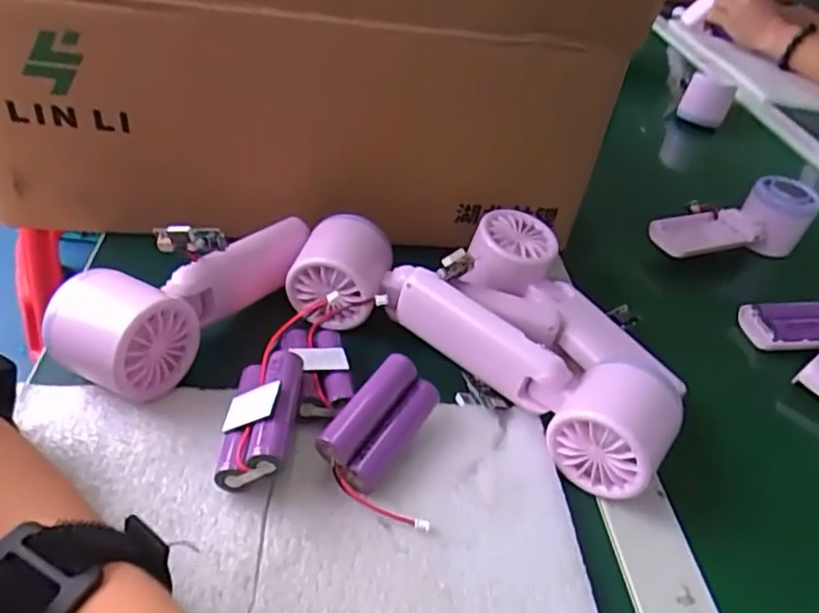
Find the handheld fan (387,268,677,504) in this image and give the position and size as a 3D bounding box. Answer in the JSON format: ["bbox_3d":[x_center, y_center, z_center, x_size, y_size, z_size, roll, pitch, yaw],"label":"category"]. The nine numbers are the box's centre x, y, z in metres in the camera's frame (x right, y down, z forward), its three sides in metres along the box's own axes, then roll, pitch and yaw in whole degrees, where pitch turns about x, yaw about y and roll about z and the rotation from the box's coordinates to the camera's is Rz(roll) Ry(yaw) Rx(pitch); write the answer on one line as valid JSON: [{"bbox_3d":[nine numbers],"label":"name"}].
[{"bbox_3d":[0.061,0.027,0.366,0.184,0.051,0.058,29,42,30],"label":"handheld fan"}]

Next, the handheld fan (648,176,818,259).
[{"bbox_3d":[0.277,-0.075,0.562,0.157,0.051,0.058,-12,39,-23],"label":"handheld fan"}]

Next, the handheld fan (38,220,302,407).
[{"bbox_3d":[-0.125,-0.015,0.373,0.061,0.055,0.160,19,38,18],"label":"handheld fan"}]

